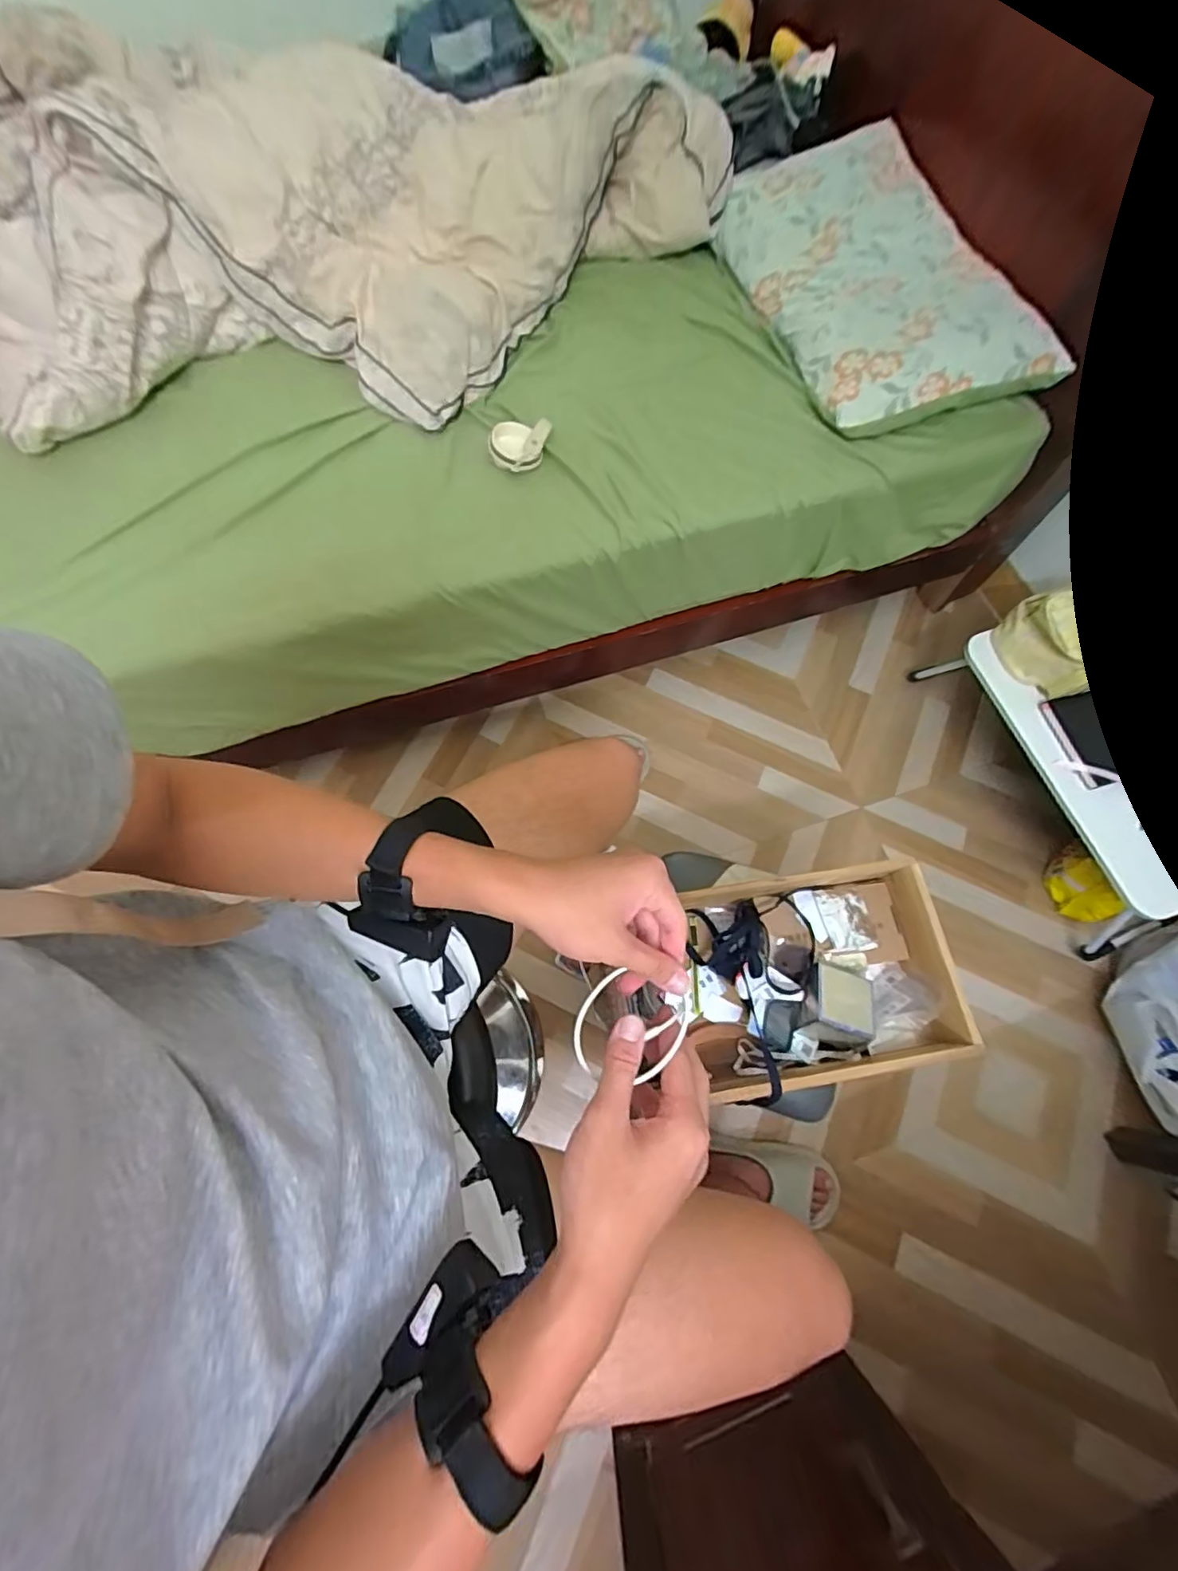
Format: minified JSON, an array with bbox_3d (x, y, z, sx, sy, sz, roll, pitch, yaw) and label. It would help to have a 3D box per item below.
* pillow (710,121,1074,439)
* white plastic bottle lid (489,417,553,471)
[{"bbox_3d":[0.505,-0.911,1.033,0.393,0.105,0.617,-21,72,-10],"label":"pillow"},{"bbox_3d":[-0.115,-0.557,0.939,0.097,0.040,0.066,1,70,-2],"label":"white plastic bottle lid"}]

